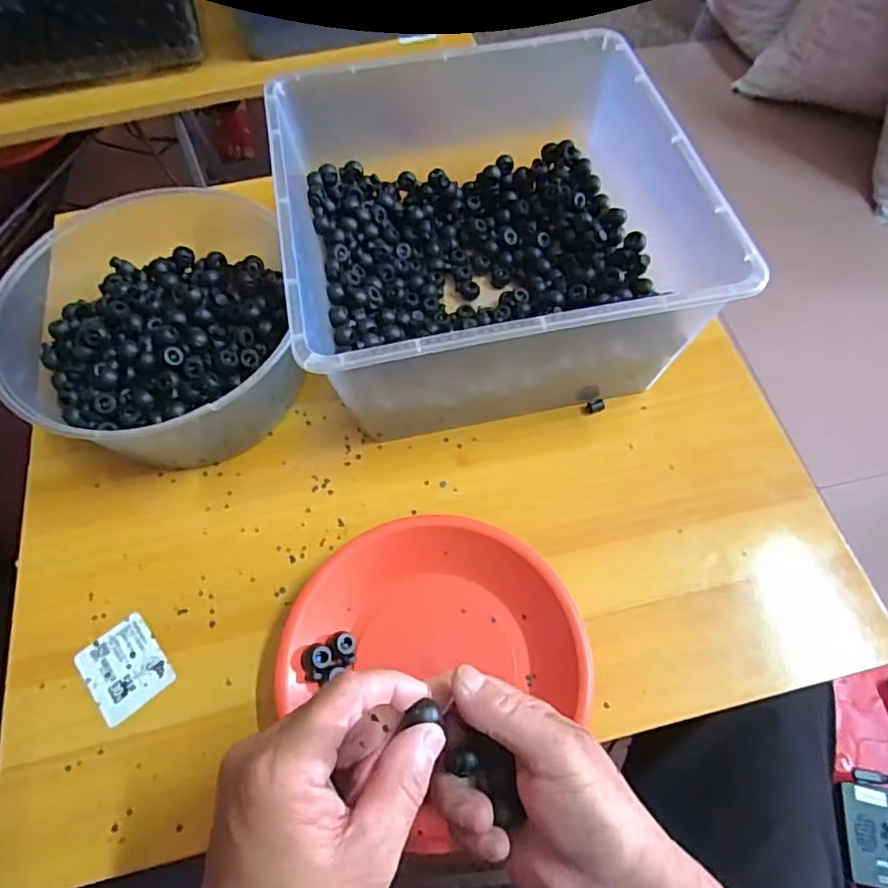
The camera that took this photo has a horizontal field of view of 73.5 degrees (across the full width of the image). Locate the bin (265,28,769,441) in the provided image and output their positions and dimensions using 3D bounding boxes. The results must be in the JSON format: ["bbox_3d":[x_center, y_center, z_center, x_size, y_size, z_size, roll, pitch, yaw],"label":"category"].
[{"bbox_3d":[0.030,-0.169,0.491,0.296,0.147,0.301,-10,62,-5],"label":"bin"}]

